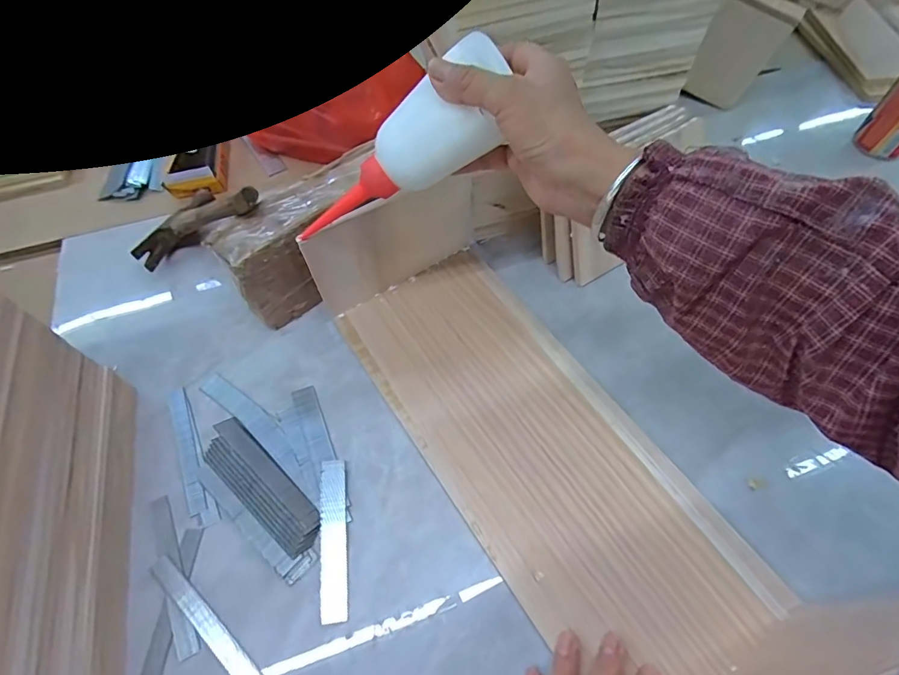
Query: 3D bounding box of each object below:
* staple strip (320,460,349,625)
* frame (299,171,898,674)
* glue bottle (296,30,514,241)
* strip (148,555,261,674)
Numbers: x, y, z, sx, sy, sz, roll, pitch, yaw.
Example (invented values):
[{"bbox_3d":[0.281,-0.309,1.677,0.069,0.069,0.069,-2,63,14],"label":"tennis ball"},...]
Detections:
[{"bbox_3d":[-0.086,0.147,0.353,0.019,0.004,0.111,-7,60,-2],"label":"staple strip"},{"bbox_3d":[0.068,0.051,0.339,0.165,0.116,0.393,-32,65,-16],"label":"frame"},{"bbox_3d":[-0.032,-0.120,0.325,0.174,0.038,0.046,-33,58,24],"label":"glue bottle"},{"bbox_3d":[-0.169,0.197,0.330,0.116,0.004,0.016,37,68,21],"label":"strip"}]

